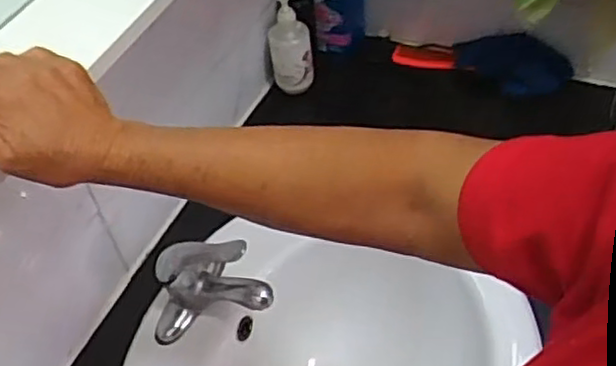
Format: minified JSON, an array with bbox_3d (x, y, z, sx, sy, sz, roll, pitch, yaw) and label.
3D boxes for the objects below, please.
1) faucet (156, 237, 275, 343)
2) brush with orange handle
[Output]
[{"bbox_3d":[-0.105,0.113,0.770,0.136,0.099,0.095,1,50,6],"label":"faucet"},{"bbox_3d":[0.261,-0.195,1.040,0.264,0.065,0.071,18,54,19],"label":"brush with orange handle"}]

